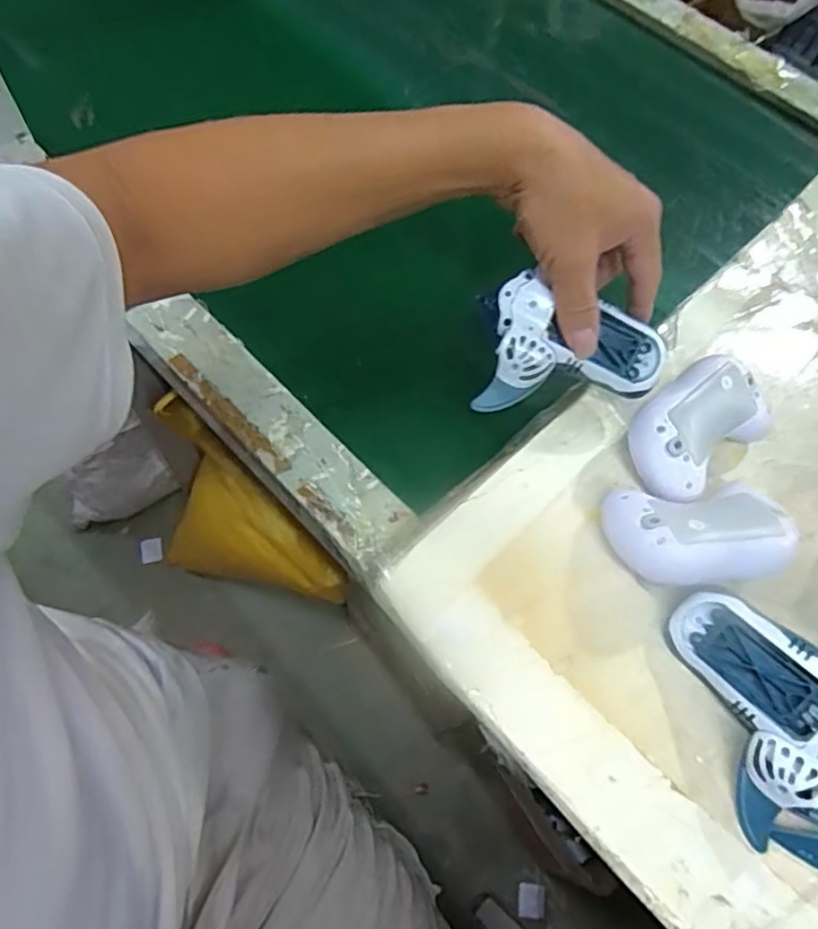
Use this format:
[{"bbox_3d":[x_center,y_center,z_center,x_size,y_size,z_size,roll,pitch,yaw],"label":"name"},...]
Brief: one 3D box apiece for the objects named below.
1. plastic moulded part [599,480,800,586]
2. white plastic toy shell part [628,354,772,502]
[{"bbox_3d":[0.176,0.043,0.395,0.106,0.055,0.063,-4,65,-5],"label":"plastic moulded part"},{"bbox_3d":[0.195,-0.026,0.428,0.109,0.026,0.070,-27,95,-17],"label":"white plastic toy shell part"}]

